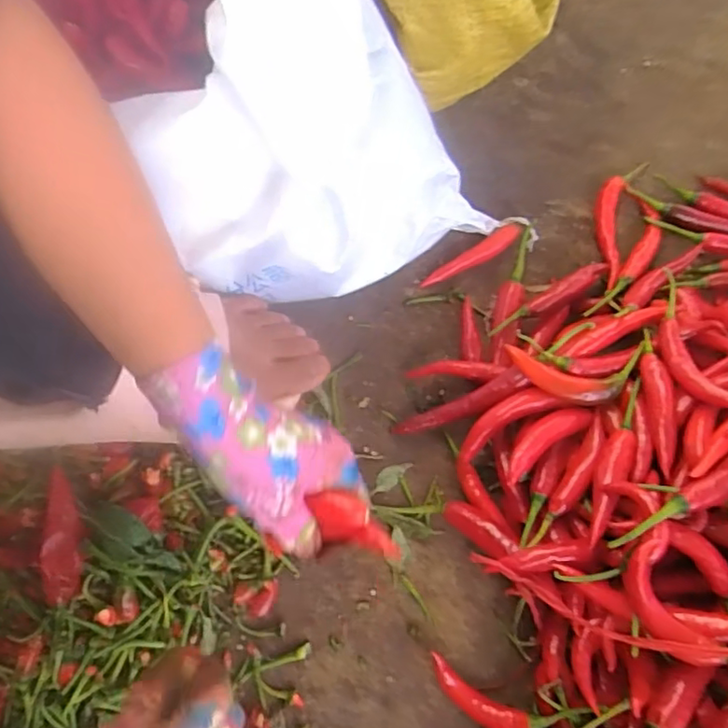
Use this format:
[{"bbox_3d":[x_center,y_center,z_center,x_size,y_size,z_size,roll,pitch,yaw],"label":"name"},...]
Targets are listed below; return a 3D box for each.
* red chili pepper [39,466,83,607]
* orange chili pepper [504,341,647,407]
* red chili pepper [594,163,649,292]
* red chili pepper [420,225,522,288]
[{"bbox_3d":[-0.206,0.117,0.420,0.025,0.024,0.087,-11,77,-6],"label":"red chili pepper"},{"bbox_3d":[0.154,0.009,0.447,0.095,0.018,0.044,0,76,-3],"label":"orange chili pepper"},{"bbox_3d":[0.216,-0.127,0.535,0.032,0.018,0.131,20,76,2],"label":"red chili pepper"},{"bbox_3d":[0.092,-0.091,0.521,0.094,0.013,0.017,-31,80,-10],"label":"red chili pepper"}]

